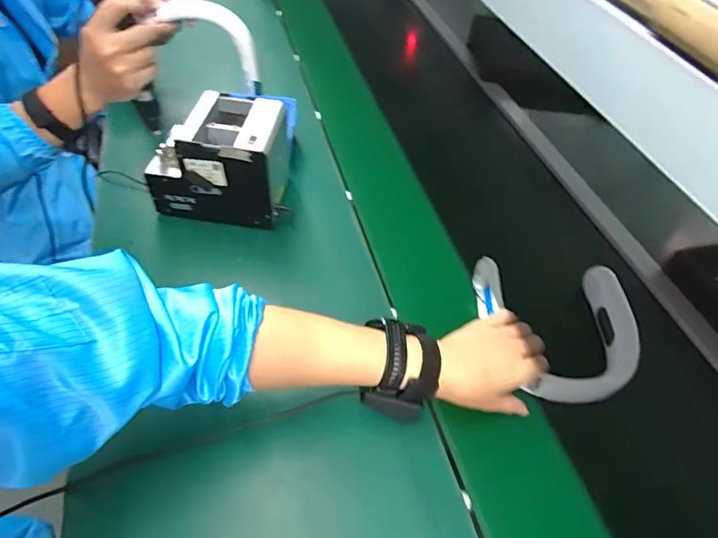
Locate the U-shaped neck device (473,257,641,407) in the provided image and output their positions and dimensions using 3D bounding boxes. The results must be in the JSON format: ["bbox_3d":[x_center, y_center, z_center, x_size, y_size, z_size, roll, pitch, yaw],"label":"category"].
[{"bbox_3d":[0.268,0.077,0.627,0.200,0.044,0.198,4,51,-3],"label":"U-shaped neck device"}]

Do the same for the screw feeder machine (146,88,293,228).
[{"bbox_3d":[-0.203,-0.166,0.685,0.179,0.138,0.134,9,51,0],"label":"screw feeder machine"}]

